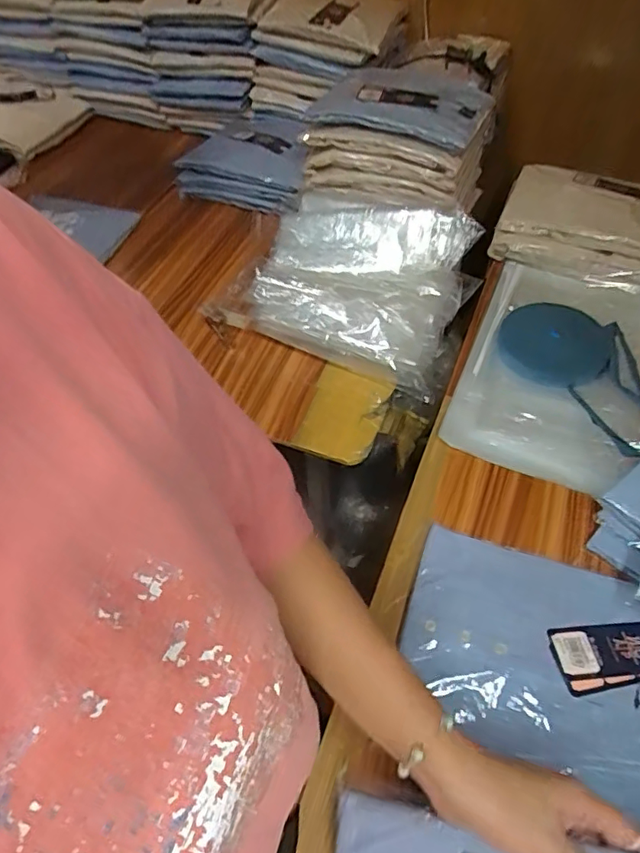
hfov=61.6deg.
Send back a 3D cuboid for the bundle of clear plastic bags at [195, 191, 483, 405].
[{"bbox_3d":[0.047,-0.210,0.756,0.331,0.101,0.261,25,57,18],"label":"bundle of clear plastic bags"}]

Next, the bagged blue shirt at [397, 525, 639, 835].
[{"bbox_3d":[0.201,0.208,0.479,0.250,0.029,0.190,17,55,13],"label":"bagged blue shirt"}]

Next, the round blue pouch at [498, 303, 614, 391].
[{"bbox_3d":[0.305,-0.110,0.701,0.134,0.021,0.134,0,52,0],"label":"round blue pouch"}]

